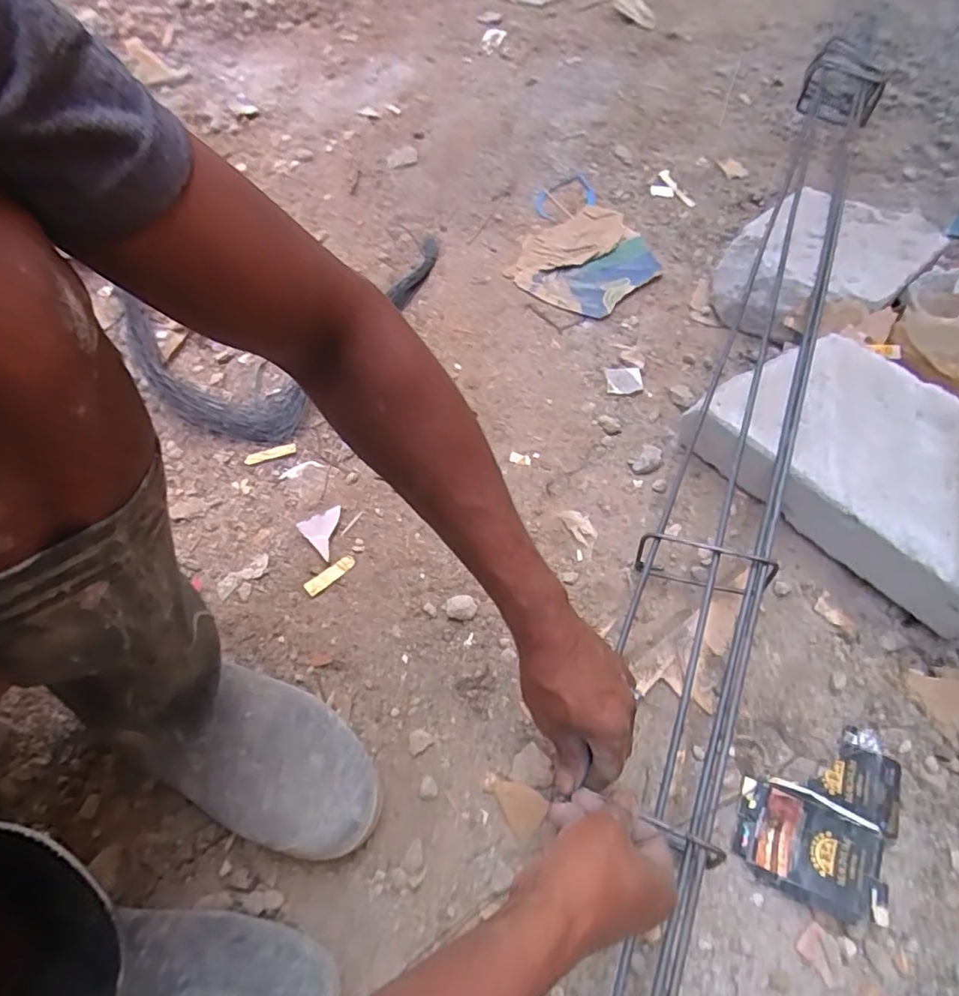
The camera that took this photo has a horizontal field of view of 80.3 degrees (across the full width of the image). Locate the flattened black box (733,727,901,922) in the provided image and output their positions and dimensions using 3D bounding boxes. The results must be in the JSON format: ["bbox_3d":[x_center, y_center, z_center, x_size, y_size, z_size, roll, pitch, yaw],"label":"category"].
[{"bbox_3d":[0.280,0.255,0.470,0.111,0.014,0.140,22,63,15],"label":"flattened black box"}]

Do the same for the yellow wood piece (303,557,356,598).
[{"bbox_3d":[-0.158,0.081,0.601,0.057,0.007,0.018,-37,64,-18],"label":"yellow wood piece"}]

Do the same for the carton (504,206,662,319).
[{"bbox_3d":[0.153,-0.346,0.822,0.194,0.021,0.194,-37,64,-18],"label":"carton"}]

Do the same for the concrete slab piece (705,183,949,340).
[{"bbox_3d":[0.423,-0.289,0.716,0.238,0.074,0.188,-37,63,-18],"label":"concrete slab piece"}]

